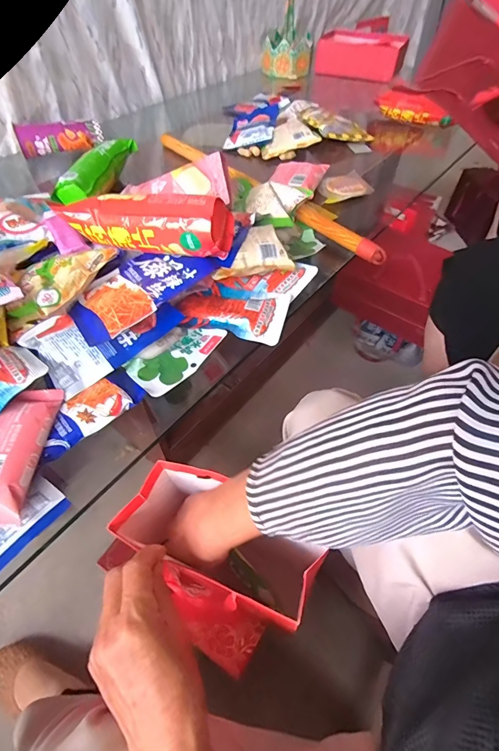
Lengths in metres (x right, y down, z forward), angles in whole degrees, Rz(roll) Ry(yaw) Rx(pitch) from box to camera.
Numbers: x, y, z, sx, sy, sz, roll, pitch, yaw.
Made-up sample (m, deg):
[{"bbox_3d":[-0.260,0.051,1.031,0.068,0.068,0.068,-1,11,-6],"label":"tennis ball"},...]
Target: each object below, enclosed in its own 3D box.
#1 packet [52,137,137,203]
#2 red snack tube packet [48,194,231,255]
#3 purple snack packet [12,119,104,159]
[{"bbox_3d":[-0.275,-0.376,0.669,0.063,0.051,0.204,12,53,9],"label":"packet"},{"bbox_3d":[-0.128,-0.184,0.457,0.201,0.080,0.060,8,52,6],"label":"red snack tube packet"},{"bbox_3d":[-0.406,-0.519,0.797,0.166,0.053,0.062,-19,54,-14],"label":"purple snack packet"}]

